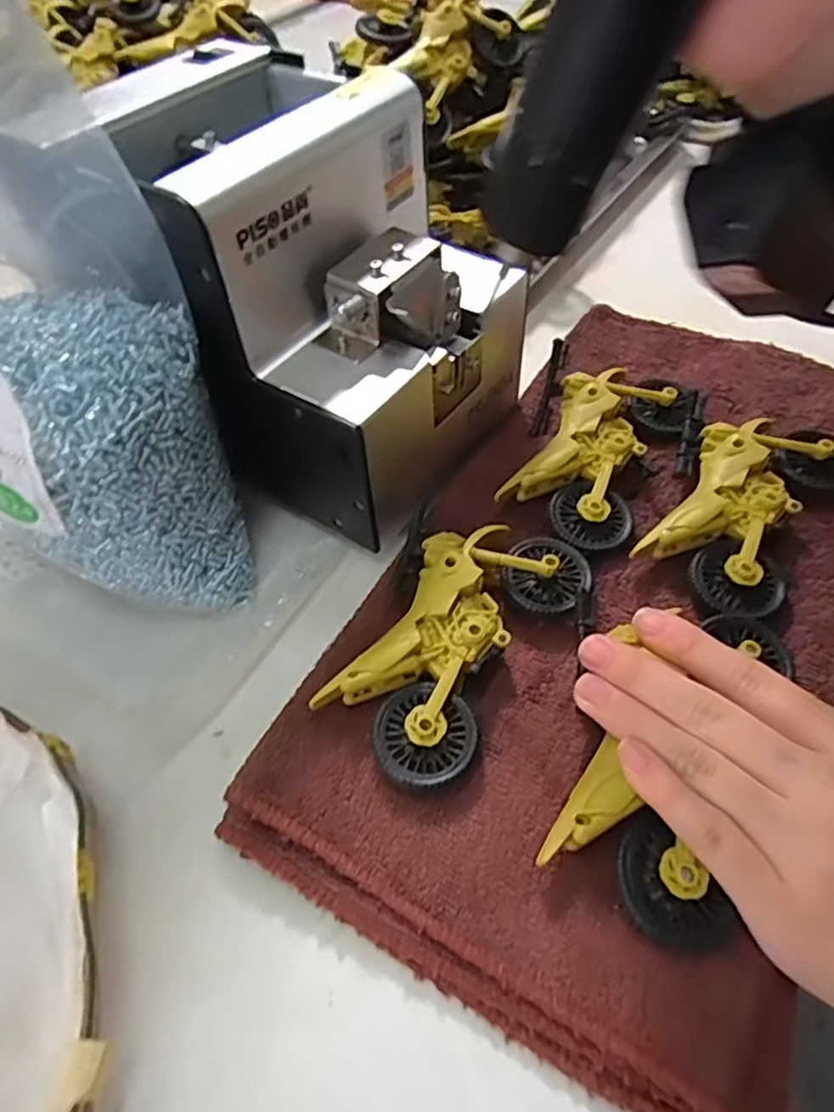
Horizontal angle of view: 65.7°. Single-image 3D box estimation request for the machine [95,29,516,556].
[{"bbox_3d":[-0.048,-0.115,0.281,0.167,0.128,0.145,26,59,20],"label":"machine"}]

